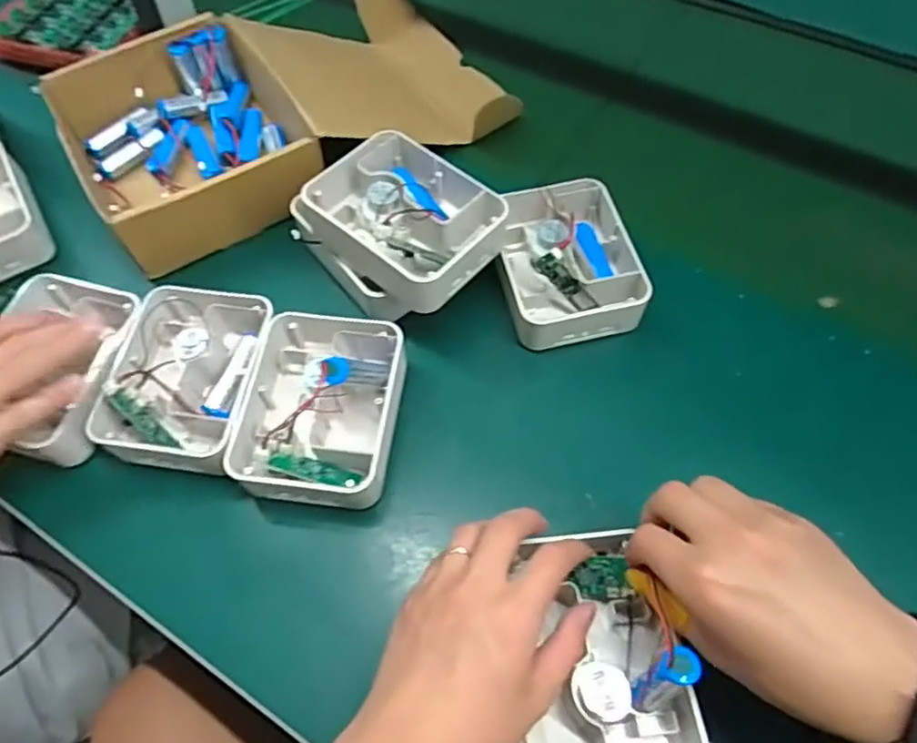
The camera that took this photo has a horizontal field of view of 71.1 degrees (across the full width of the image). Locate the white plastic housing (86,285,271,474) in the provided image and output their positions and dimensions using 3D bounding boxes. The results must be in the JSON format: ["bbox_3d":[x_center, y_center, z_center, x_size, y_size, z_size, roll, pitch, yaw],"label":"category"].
[{"bbox_3d":[-0.196,0.004,0.468,0.103,0.044,0.132,6,59,6],"label":"white plastic housing"}]

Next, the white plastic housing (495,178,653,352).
[{"bbox_3d":[0.083,-0.091,0.512,0.106,0.044,0.137,-12,58,-5],"label":"white plastic housing"}]

